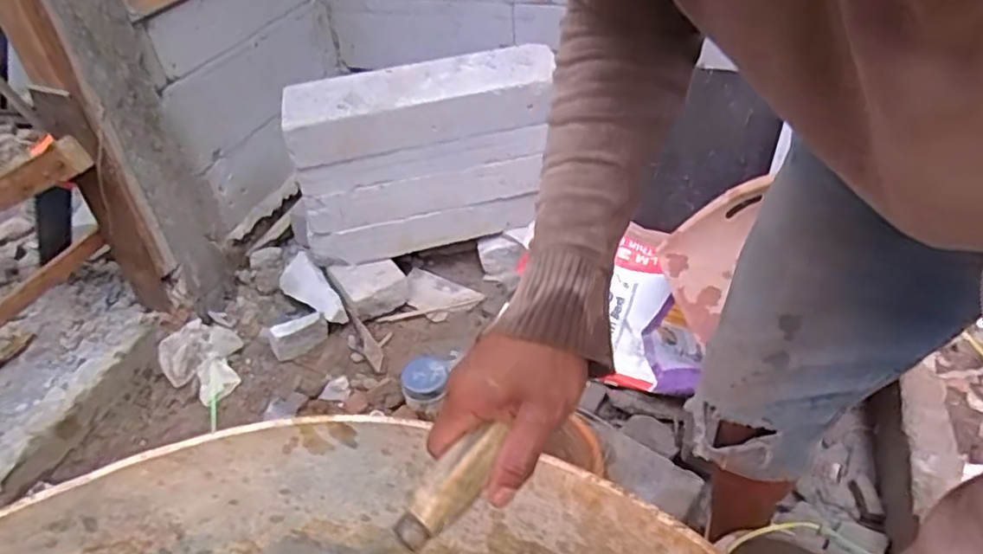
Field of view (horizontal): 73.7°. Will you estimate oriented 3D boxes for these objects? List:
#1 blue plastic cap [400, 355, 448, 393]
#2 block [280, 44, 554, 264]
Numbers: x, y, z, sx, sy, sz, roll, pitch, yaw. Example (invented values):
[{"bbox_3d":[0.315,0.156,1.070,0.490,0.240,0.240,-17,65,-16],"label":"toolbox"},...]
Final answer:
[{"bbox_3d":[-0.134,0.190,1.293,0.087,0.016,0.093,-1,42,1],"label":"blue plastic cap"},{"bbox_3d":[-0.141,-0.264,1.483,0.574,0.383,0.170,-10,43,-8],"label":"block"}]

